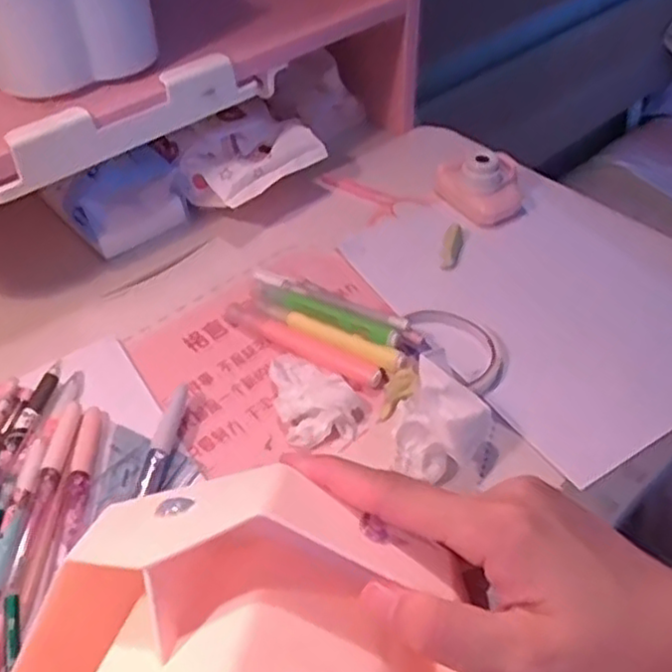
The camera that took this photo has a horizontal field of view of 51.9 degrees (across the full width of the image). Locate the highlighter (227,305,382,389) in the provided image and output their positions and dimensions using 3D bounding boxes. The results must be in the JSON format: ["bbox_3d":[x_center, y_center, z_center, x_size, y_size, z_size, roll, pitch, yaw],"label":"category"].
[{"bbox_3d":[-0.025,0.006,0.508,0.131,0.013,0.013,24,51,23],"label":"highlighter"}]

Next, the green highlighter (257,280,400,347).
[{"bbox_3d":[-0.009,-0.015,0.526,0.126,0.022,0.019,26,52,25],"label":"green highlighter"}]

